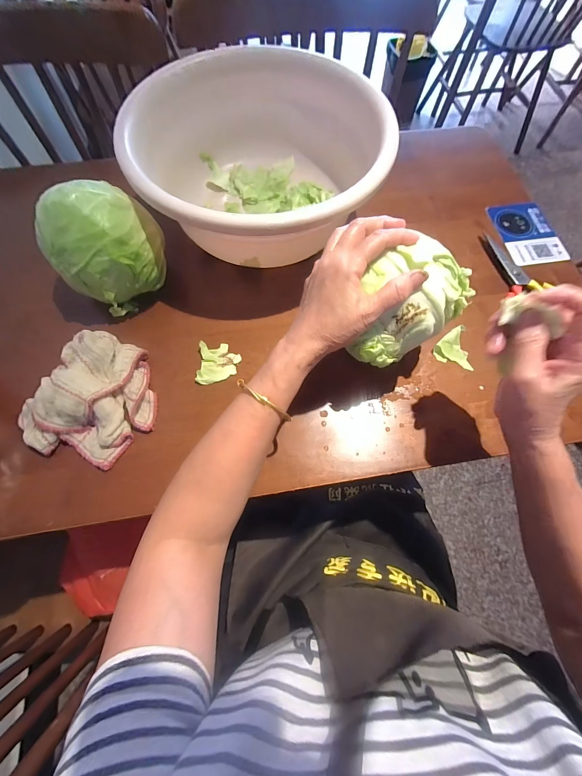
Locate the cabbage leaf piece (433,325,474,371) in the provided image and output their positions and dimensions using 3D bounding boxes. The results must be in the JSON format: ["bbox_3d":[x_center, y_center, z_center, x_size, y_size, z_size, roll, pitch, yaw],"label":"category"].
[{"bbox_3d":[0.210,-0.050,0.389,0.042,0.017,0.055,-7,70,-4],"label":"cabbage leaf piece"}]

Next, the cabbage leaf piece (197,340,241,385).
[{"bbox_3d":[-0.092,-0.032,0.381,0.050,0.010,0.056,5,70,1],"label":"cabbage leaf piece"}]

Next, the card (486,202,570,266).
[{"bbox_3d":[0.374,-0.246,0.476,0.090,0.008,0.119,-6,70,1],"label":"card"}]

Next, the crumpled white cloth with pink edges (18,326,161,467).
[{"bbox_3d":[-0.224,0.011,0.343,0.124,0.052,0.146,27,72,8],"label":"crumpled white cloth with pink edges"}]

